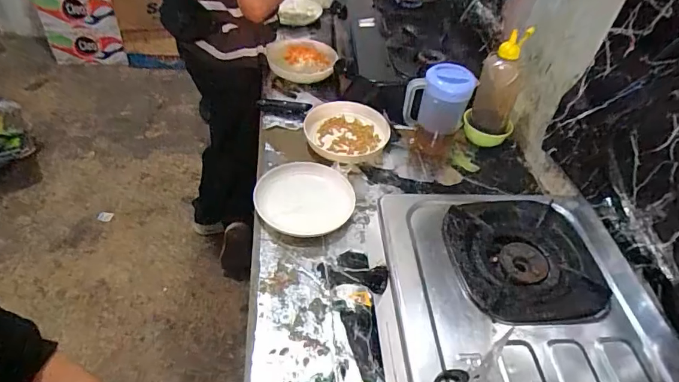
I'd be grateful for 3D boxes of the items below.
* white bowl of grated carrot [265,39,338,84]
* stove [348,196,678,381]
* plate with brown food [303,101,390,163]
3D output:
[{"bbox_3d":[-0.093,-0.345,1.175,0.175,0.051,0.178,4,45,-4],"label":"white bowl of grated carrot"},{"bbox_3d":[0.277,0.292,0.563,0.430,0.133,0.662,0,45,-8],"label":"stove"},{"bbox_3d":[0.010,-0.128,0.993,0.185,0.048,0.168,14,45,6],"label":"plate with brown food"}]

